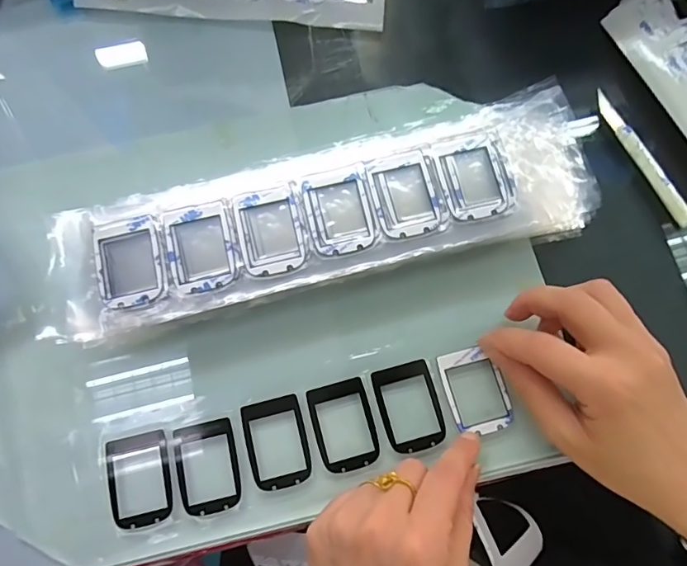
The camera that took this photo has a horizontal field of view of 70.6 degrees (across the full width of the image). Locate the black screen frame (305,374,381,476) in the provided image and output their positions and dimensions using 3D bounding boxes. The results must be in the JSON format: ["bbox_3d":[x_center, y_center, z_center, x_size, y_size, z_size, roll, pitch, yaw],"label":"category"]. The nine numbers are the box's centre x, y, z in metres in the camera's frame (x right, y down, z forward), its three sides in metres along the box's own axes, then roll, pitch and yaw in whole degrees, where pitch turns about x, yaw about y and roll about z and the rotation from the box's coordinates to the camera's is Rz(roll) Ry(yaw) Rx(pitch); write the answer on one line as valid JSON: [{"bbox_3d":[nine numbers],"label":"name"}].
[{"bbox_3d":[0.001,0.086,0.292,0.036,0.004,0.052,-16,76,-3],"label":"black screen frame"}]

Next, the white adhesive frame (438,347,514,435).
[{"bbox_3d":[0.081,0.066,0.295,0.036,0.004,0.052,-16,76,-3],"label":"white adhesive frame"}]

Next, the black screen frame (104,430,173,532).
[{"bbox_3d":[-0.121,0.117,0.287,0.036,0.004,0.052,-13,76,-2],"label":"black screen frame"}]

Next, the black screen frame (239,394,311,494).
[{"bbox_3d":[-0.040,0.096,0.290,0.036,0.004,0.051,-14,76,-2],"label":"black screen frame"}]

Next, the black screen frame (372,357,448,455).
[{"bbox_3d":[0.040,0.075,0.295,0.036,0.004,0.052,-16,76,-3],"label":"black screen frame"}]

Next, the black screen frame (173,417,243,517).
[{"bbox_3d":[-0.081,0.110,0.287,0.036,0.004,0.051,-13,76,-2],"label":"black screen frame"}]

